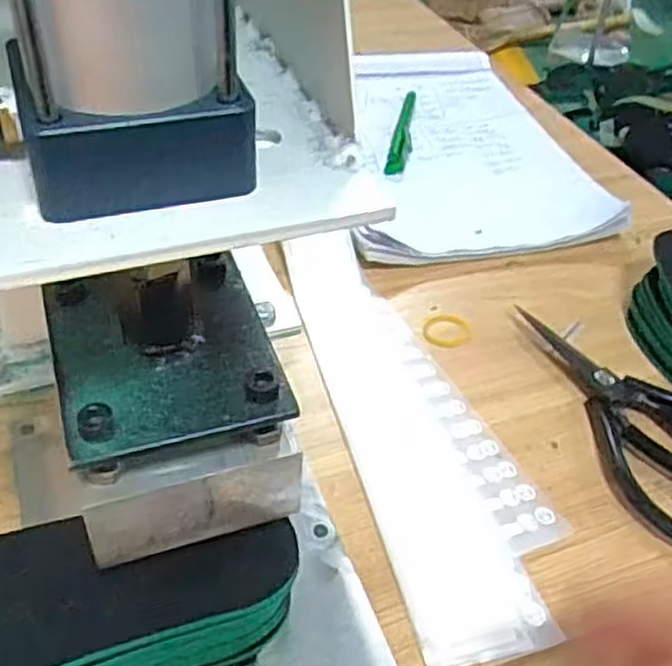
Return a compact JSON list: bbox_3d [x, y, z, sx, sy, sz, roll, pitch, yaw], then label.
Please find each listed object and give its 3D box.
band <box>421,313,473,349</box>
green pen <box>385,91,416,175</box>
[{"bbox_3d":[0.072,-0.001,0.489,0.031,0.004,0.029,3,44,-3],"label":"band"},{"bbox_3d":[0.060,-0.177,0.657,0.015,0.009,0.138,11,44,6],"label":"green pen"}]

